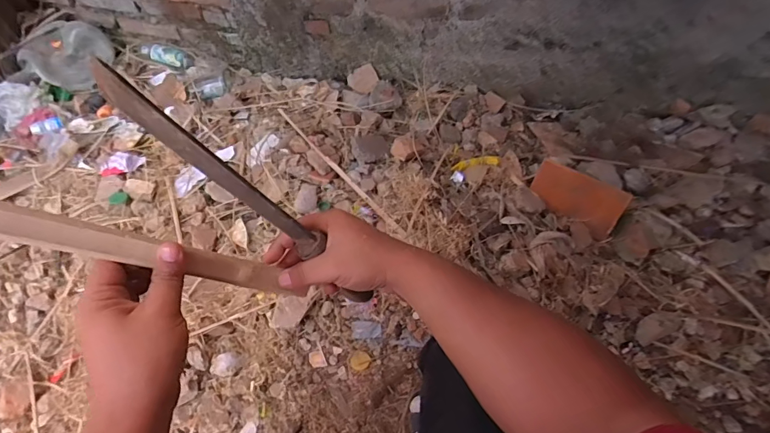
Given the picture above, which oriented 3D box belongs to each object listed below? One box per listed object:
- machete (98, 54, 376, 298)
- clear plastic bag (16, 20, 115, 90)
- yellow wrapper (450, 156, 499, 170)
[{"bbox_3d":[-0.106,-0.005,0.363,0.024,0.309,0.017,-11,46,36],"label":"machete"},{"bbox_3d":[-0.972,-0.488,1.256,0.228,0.102,0.201,4,54,5],"label":"clear plastic bag"},{"bbox_3d":[0.234,-0.139,1.071,0.119,0.005,0.038,-8,53,13],"label":"yellow wrapper"}]

